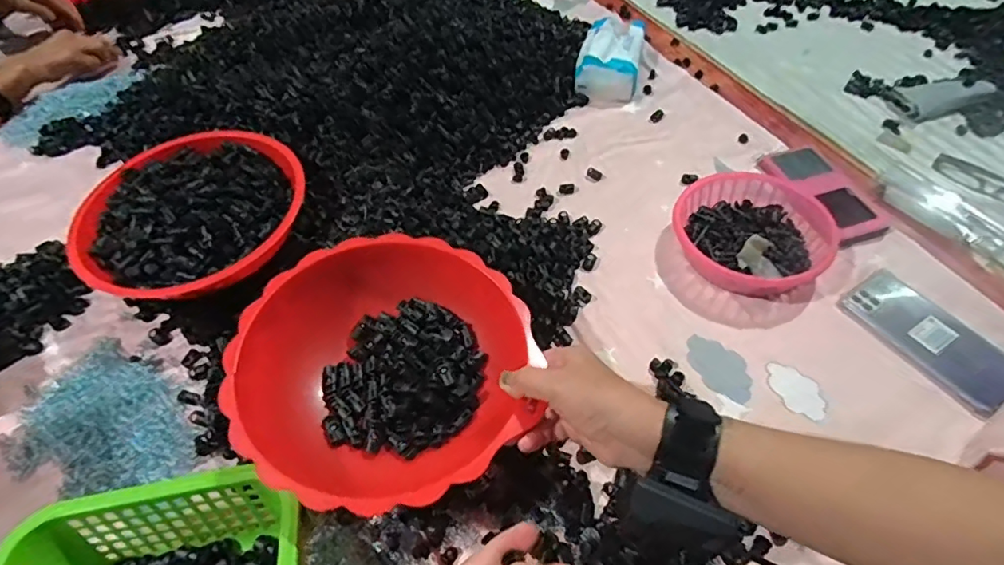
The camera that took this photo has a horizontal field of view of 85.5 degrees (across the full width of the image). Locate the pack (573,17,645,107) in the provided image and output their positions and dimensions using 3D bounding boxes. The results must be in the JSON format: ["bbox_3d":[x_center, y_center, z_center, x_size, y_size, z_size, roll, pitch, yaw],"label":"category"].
[{"bbox_3d":[0.174,-0.359,0.864,0.095,0.072,0.166,9,52,10],"label":"pack"}]

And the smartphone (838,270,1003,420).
[{"bbox_3d":[0.436,0.053,0.553,0.078,0.011,0.158,-30,58,-13],"label":"smartphone"}]

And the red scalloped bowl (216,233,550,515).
[{"bbox_3d":[-0.095,0.076,0.462,0.233,0.082,0.227,-1,49,1],"label":"red scalloped bowl"}]

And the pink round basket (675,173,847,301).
[{"bbox_3d":[0.285,-0.058,0.626,0.176,0.049,0.160,-2,51,2],"label":"pink round basket"}]

